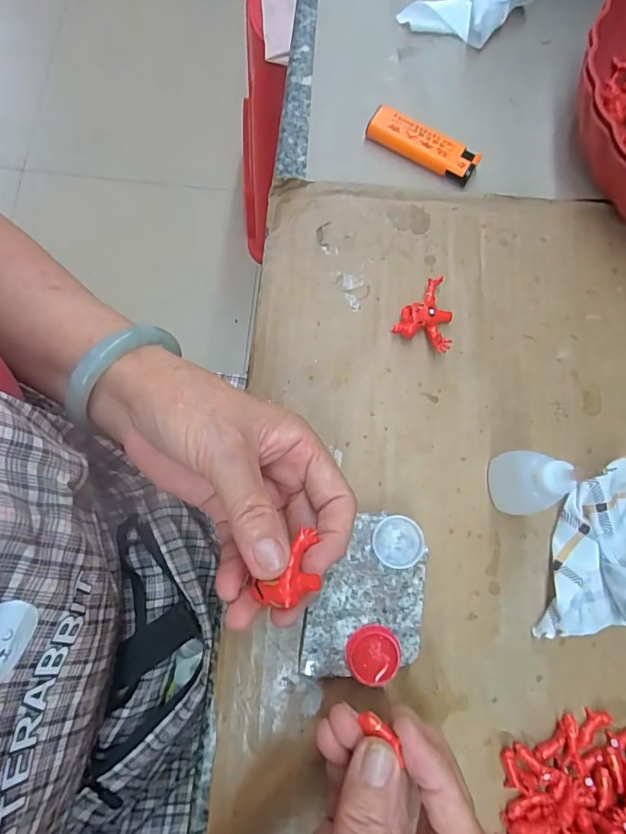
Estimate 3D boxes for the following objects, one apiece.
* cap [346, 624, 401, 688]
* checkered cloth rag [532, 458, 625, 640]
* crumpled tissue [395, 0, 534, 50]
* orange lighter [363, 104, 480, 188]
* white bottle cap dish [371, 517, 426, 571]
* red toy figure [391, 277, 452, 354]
[{"bbox_3d":[0.031,0.122,0.236,0.028,0.004,0.026,0,78,-1],"label":"cap"},{"bbox_3d":[0.172,0.079,0.260,0.068,0.021,0.100,16,78,3],"label":"checkered cloth rag"},{"bbox_3d":[0.116,-0.308,0.340,0.081,0.030,0.053,-36,81,-8],"label":"crumpled tissue"},{"bbox_3d":[0.077,-0.191,0.326,0.079,0.018,0.022,32,79,6],"label":"orange lighter"},{"bbox_3d":[0.046,0.067,0.249,0.027,0.005,0.027,0,79,-1],"label":"white bottle cap dish"},{"bbox_3d":[0.075,-0.066,0.290,0.035,0.016,0.045,27,79,5],"label":"red toy figure"}]

